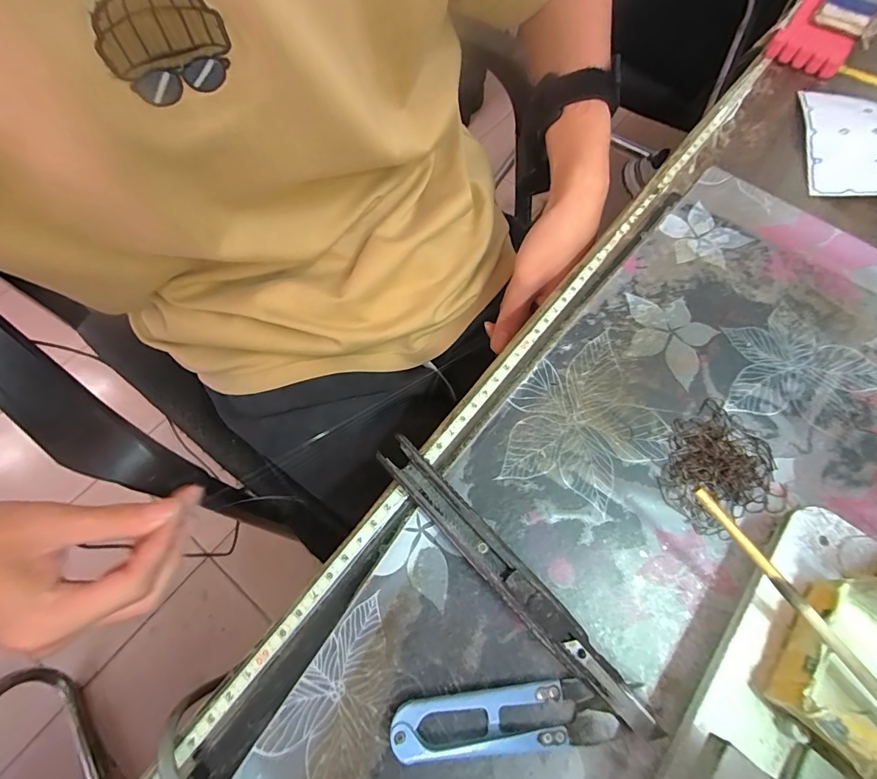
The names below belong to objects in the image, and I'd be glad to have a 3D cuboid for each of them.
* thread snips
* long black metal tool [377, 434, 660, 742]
[{"bbox_3d":[0.025,0.132,0.169,0.087,0.009,0.022,-3,66,-3],"label":"thread snips"},{"bbox_3d":[0.030,0.082,0.190,0.017,0.012,0.155,-40,73,-17],"label":"long black metal tool"}]

